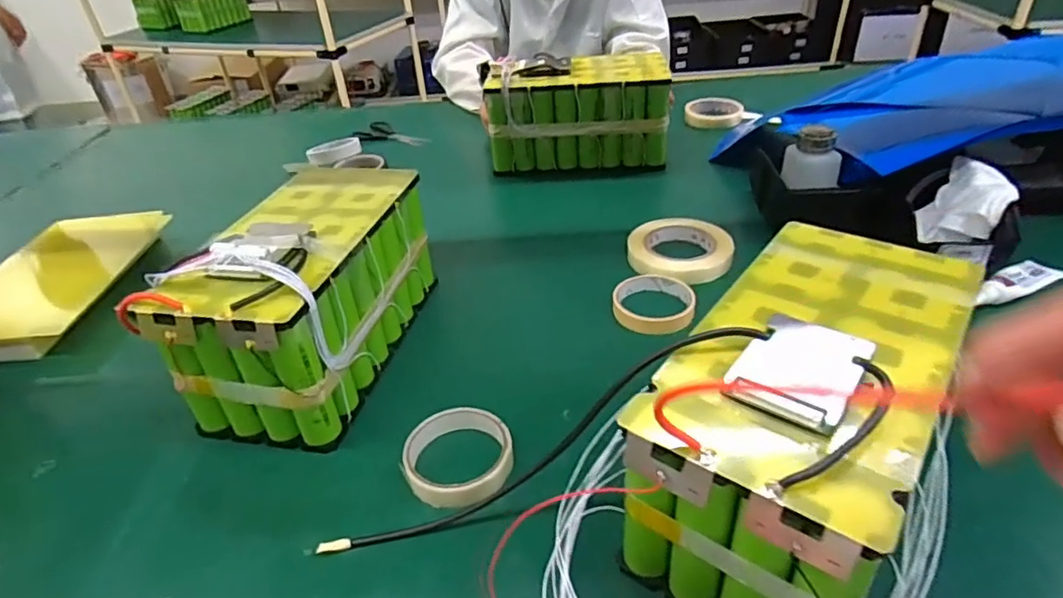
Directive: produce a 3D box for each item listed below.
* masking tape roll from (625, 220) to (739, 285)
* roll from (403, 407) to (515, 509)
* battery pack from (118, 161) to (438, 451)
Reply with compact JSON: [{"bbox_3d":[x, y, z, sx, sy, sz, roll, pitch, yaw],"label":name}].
[{"bbox_3d":[0.176,-0.056,0.711,0.123,0.025,0.123,6,38,14],"label":"masking tape roll"},{"bbox_3d":[-0.059,0.128,0.488,0.087,0.029,0.074,-7,37,-4],"label":"roll"},{"bbox_3d":[-0.212,-0.013,0.589,0.138,0.156,0.274,5,38,12],"label":"battery pack"}]

